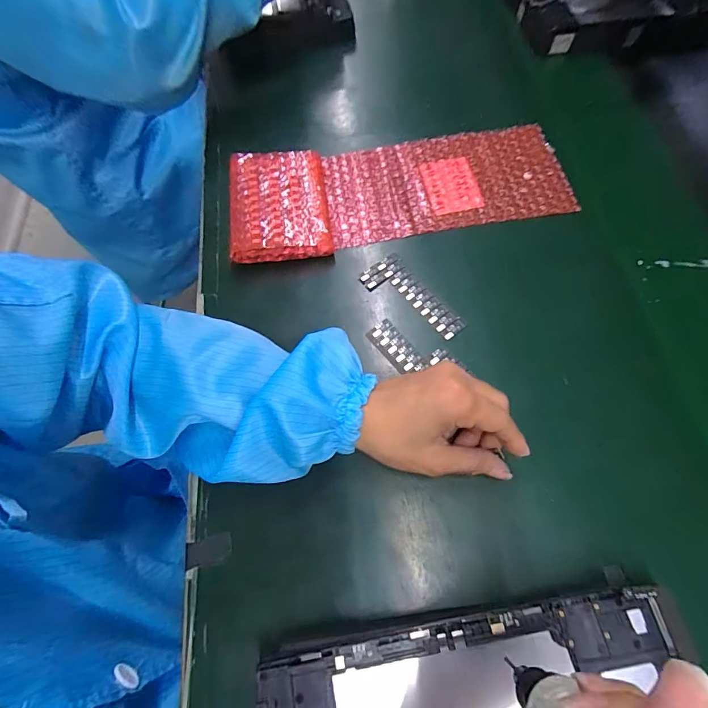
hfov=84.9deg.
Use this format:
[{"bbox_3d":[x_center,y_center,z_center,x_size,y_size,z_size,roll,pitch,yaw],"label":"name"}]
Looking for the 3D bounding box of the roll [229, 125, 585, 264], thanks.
[{"bbox_3d":[0.046,-0.172,0.392,0.333,0.031,0.125,-12,67,-2],"label":"roll"}]

